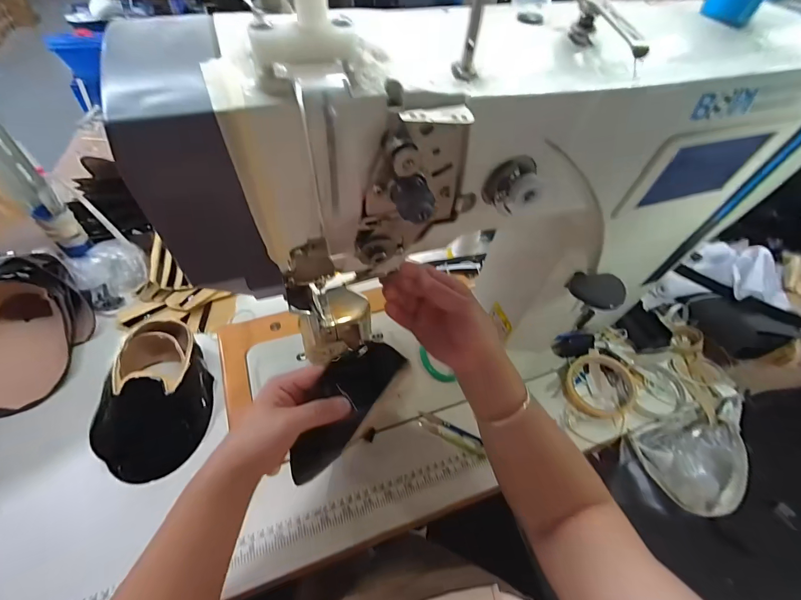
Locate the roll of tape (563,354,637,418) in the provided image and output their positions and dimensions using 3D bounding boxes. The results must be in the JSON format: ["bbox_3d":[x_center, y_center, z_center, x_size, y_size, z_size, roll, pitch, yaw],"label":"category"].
[{"bbox_3d":[0.288,0.121,0.535,0.095,0.026,0.099,1,49,-2],"label":"roll of tape"}]

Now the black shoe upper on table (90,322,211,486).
[{"bbox_3d":[-0.326,0.121,0.503,0.127,0.073,0.213,-2,49,-4],"label":"black shoe upper on table"}]

